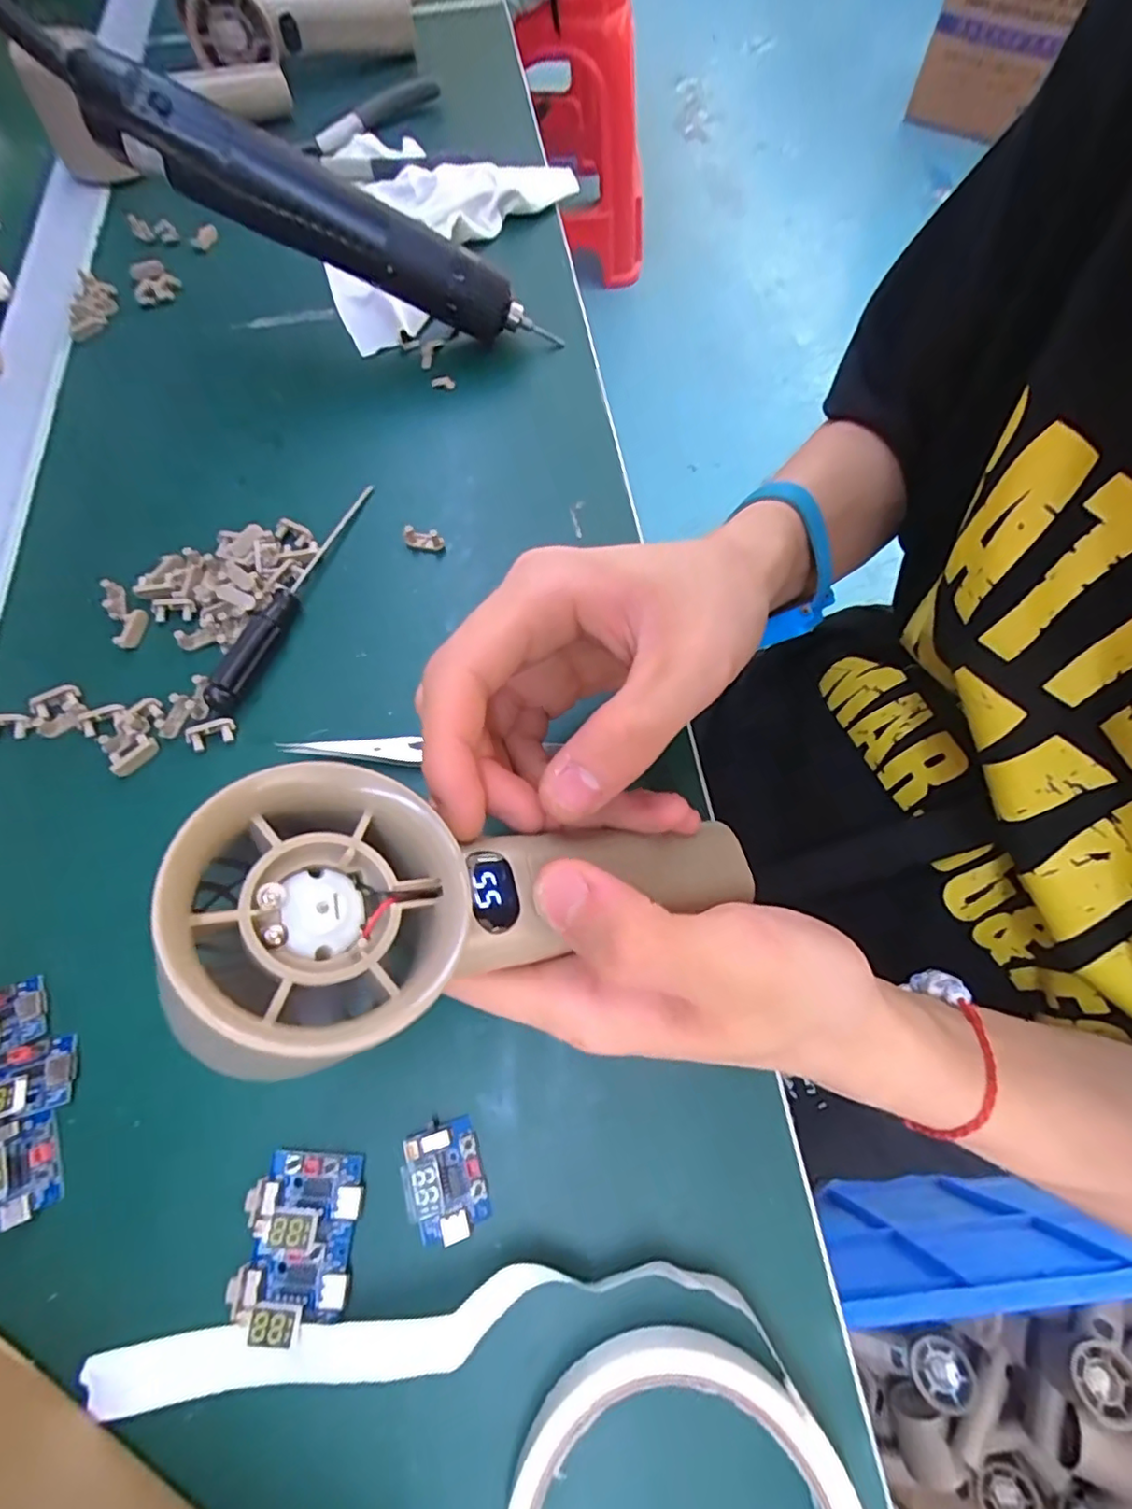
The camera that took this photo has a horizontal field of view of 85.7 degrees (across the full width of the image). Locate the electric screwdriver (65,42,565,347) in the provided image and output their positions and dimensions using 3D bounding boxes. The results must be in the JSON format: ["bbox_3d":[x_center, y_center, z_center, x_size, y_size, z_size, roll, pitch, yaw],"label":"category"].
[{"bbox_3d":[-0.115,-0.272,0.316,0.222,0.042,0.032,18,65,-18],"label":"electric screwdriver"}]

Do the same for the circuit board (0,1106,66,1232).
[{"bbox_3d":[-0.174,0.130,0.190,0.021,0.015,0.030,-18,67,-7],"label":"circuit board"}]

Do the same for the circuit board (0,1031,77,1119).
[{"bbox_3d":[-0.181,0.107,0.200,0.029,0.013,0.022,-16,67,-6],"label":"circuit board"}]

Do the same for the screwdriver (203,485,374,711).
[{"bbox_3d":[-0.122,-0.077,0.277,0.014,0.012,0.130,18,68,9],"label":"screwdriver"}]

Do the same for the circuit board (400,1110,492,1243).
[{"bbox_3d":[-0.039,0.135,0.194,0.024,0.007,0.031,-18,67,-7],"label":"circuit board"}]

